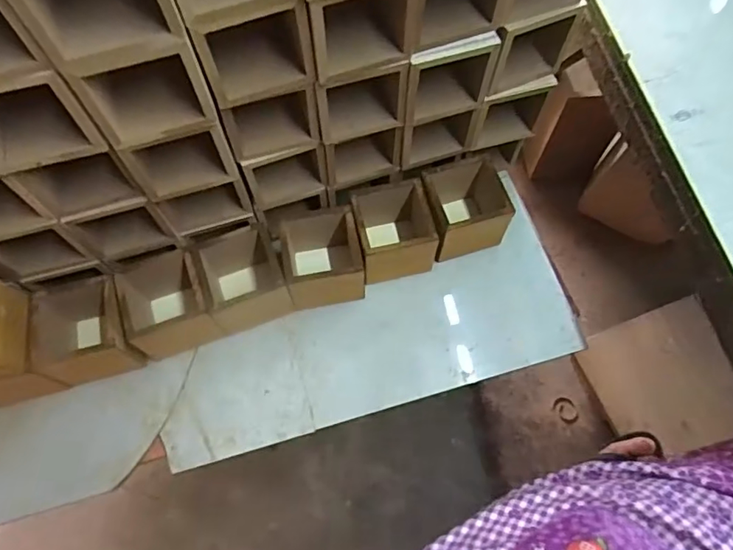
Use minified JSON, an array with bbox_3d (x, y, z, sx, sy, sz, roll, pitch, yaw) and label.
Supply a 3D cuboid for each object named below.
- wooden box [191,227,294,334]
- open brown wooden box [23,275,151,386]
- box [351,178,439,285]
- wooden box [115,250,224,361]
[{"bbox_3d":[-0.150,0.004,0.640,0.088,0.089,0.115,-20,70,-10],"label":"wooden box"},{"bbox_3d":[-0.320,0.062,0.609,0.102,0.076,0.109,-14,69,-8],"label":"open brown wooden box"},{"bbox_3d":[0.030,-0.051,0.671,0.090,0.109,0.101,-13,69,-8],"label":"box"},{"bbox_3d":[-0.238,0.033,0.629,0.095,0.088,0.095,-22,71,-11],"label":"wooden box"}]

